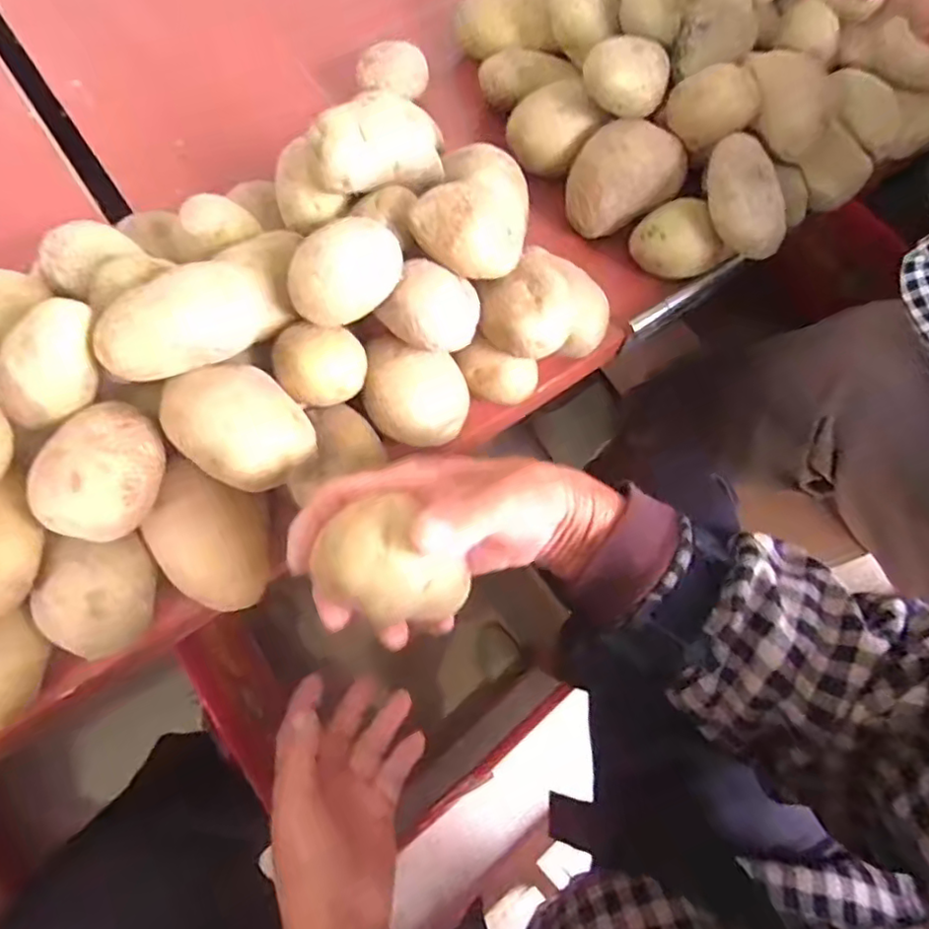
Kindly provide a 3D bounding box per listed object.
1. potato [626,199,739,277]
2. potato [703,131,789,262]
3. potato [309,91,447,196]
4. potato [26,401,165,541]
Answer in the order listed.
[{"bbox_3d":[0.139,-0.145,0.420,0.048,0.046,0.052,-21,74,-8],"label":"potato"},{"bbox_3d":[0.172,-0.164,0.388,0.033,0.032,0.079,-10,73,-5],"label":"potato"},{"bbox_3d":[-0.047,-0.175,0.344,0.071,0.043,0.034,-26,75,-10],"label":"potato"},{"bbox_3d":[-0.170,0.004,0.297,0.045,0.045,0.067,-14,73,-6],"label":"potato"}]

